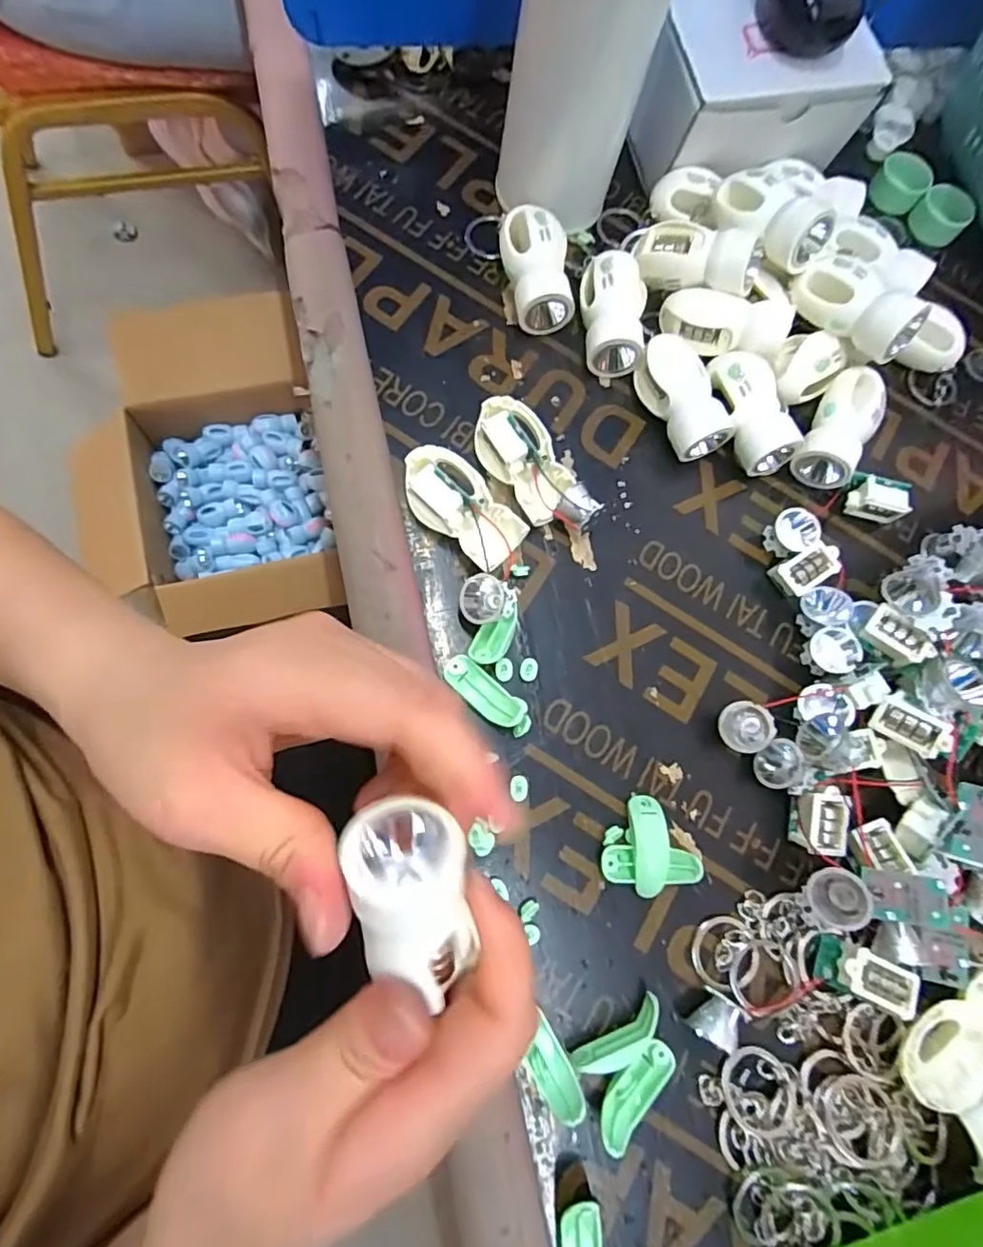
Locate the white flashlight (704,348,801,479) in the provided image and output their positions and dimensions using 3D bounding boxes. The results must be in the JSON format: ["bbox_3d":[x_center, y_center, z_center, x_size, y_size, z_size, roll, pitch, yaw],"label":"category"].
[{"bbox_3d":[0.137,-0.114,0.308,0.026,0.029,0.065,-19,79,-11],"label":"white flashlight"}]

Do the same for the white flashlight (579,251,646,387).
[{"bbox_3d":[0.066,-0.167,0.315,0.033,0.029,0.060,-2,78,-2],"label":"white flashlight"}]

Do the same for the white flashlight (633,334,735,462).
[{"bbox_3d":[0.101,-0.120,0.309,0.033,0.024,0.062,-22,80,-12],"label":"white flashlight"}]

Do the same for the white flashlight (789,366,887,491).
[{"bbox_3d":[0.187,-0.105,0.312,0.030,0.028,0.063,27,81,4],"label":"white flashlight"}]

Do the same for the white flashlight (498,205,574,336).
[{"bbox_3d":[0.024,-0.192,0.315,0.032,0.028,0.060,-8,77,-9],"label":"white flashlight"}]

